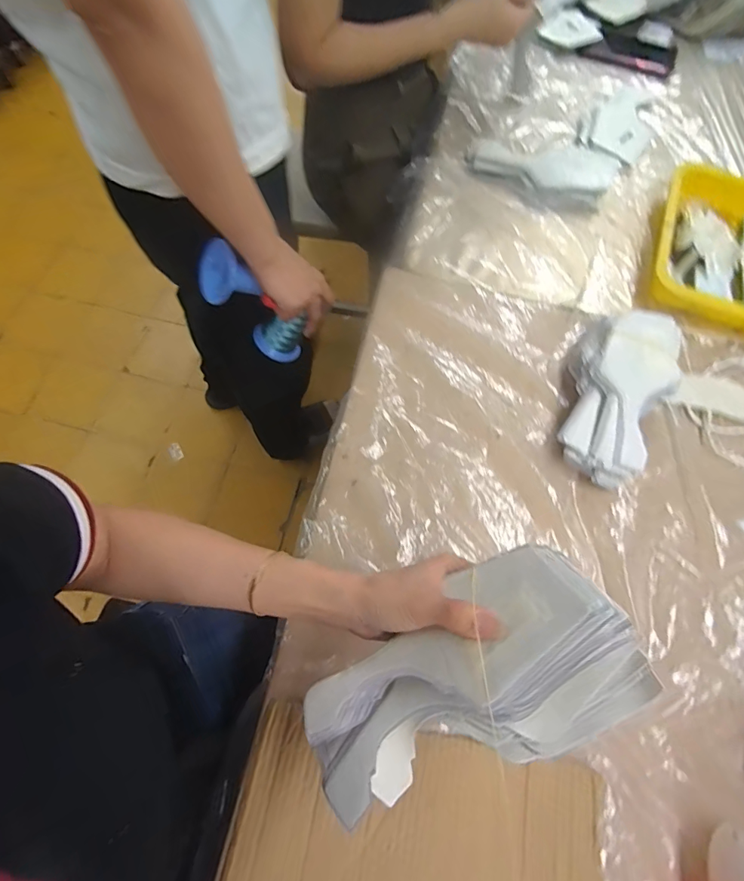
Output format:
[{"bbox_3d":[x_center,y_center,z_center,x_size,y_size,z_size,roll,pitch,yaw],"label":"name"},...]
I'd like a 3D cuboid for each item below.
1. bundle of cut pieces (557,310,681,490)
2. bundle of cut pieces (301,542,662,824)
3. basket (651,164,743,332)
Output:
[{"bbox_3d":[0.269,-0.054,0.494,0.105,0.053,0.200,32,70,9],"label":"bundle of cut pieces"},{"bbox_3d":[0.054,0.153,0.280,0.205,0.062,0.105,-34,72,14],"label":"bundle of cut pieces"},{"bbox_3d":[0.475,-0.249,0.584,0.198,0.037,0.228,24,69,6],"label":"basket"}]

